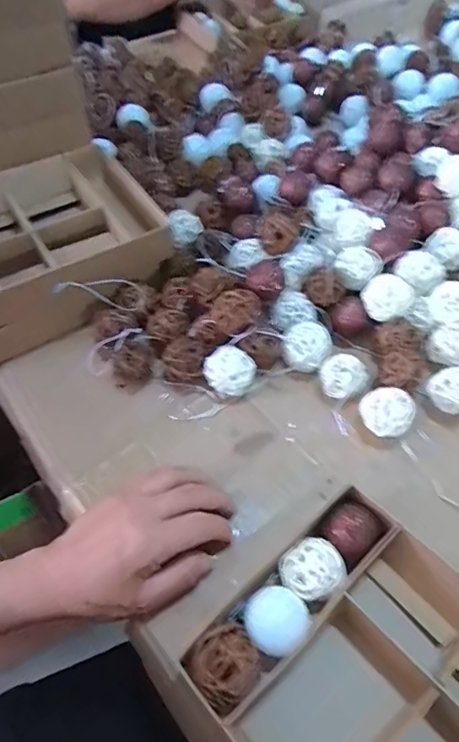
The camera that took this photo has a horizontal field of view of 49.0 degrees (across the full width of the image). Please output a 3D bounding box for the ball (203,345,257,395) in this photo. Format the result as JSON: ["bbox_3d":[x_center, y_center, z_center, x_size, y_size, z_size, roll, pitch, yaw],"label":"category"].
[{"bbox_3d":[-0.001,-0.001,0.433,0.038,0.032,0.034,-27,59,-18],"label":"ball"}]

